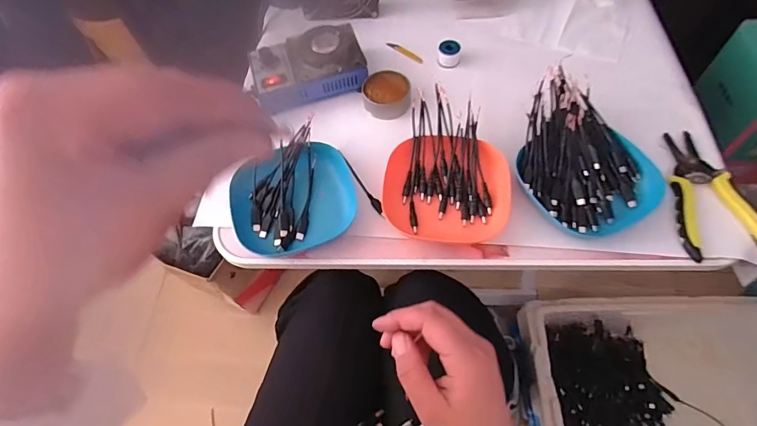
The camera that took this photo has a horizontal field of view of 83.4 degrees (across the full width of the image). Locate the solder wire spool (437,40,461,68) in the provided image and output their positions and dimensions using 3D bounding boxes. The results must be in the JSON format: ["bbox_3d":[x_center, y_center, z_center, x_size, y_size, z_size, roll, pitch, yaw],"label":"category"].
[{"bbox_3d":[0.100,-0.224,0.599,0.030,0.028,0.026,23,65,16],"label":"solder wire spool"}]

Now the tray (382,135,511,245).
[{"bbox_3d":[0.079,-0.027,0.490,0.138,0.033,0.123,6,62,7],"label":"tray"}]

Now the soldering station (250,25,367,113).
[{"bbox_3d":[-0.095,-0.195,0.573,0.144,0.054,0.101,-18,61,-5],"label":"soldering station"}]

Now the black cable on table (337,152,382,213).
[{"bbox_3d":[-0.022,-0.038,0.512,0.010,0.007,0.094,-31,76,-12],"label":"black cable on table"}]

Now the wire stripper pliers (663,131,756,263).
[{"bbox_3d":[0.367,-0.026,0.471,0.086,0.014,0.159,0,61,4],"label":"wire stripper pliers"}]

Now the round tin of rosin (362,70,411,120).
[{"bbox_3d":[0.011,-0.156,0.566,0.062,0.028,0.061,-2,61,3],"label":"round tin of rosin"}]

